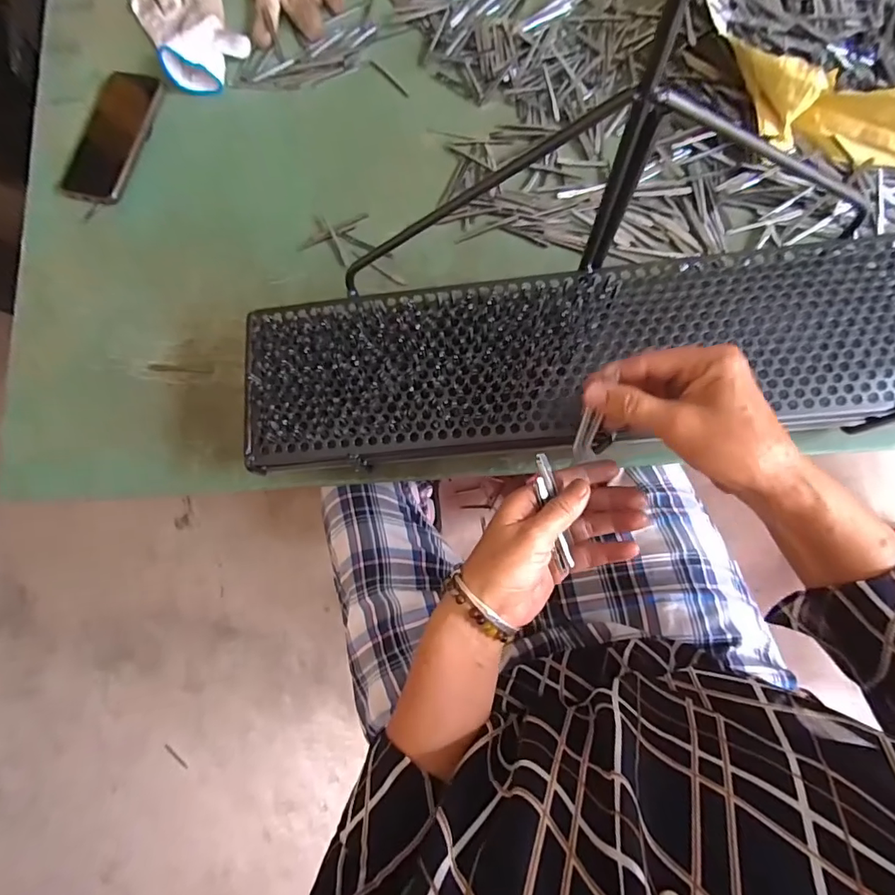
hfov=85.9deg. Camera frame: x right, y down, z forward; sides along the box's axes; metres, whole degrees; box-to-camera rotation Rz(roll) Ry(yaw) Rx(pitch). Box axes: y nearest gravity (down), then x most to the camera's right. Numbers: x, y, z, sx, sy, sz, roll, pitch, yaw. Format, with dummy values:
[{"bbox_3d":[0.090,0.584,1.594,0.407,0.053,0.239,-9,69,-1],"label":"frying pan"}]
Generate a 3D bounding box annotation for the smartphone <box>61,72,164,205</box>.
[{"bbox_3d":[-0.392,-0.365,0.561,0.084,0.010,0.171,11,83,9],"label":"smartphone"}]

